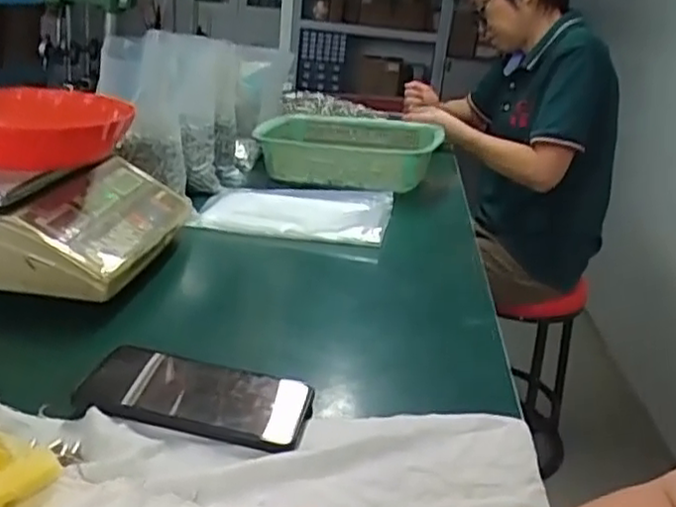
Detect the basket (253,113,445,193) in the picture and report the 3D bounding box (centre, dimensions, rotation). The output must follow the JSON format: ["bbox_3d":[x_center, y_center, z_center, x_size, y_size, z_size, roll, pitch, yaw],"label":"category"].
[{"bbox_3d":[0.015,-0.175,1.169,0.293,0.093,0.255,10,21,10],"label":"basket"}]

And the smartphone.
[{"bbox_3d":[-0.104,0.102,0.507,0.163,0.017,0.076,9,21,7],"label":"smartphone"}]

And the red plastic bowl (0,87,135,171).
[{"bbox_3d":[-0.324,-0.133,0.726,0.193,0.053,0.165,3,21,-8],"label":"red plastic bowl"}]

